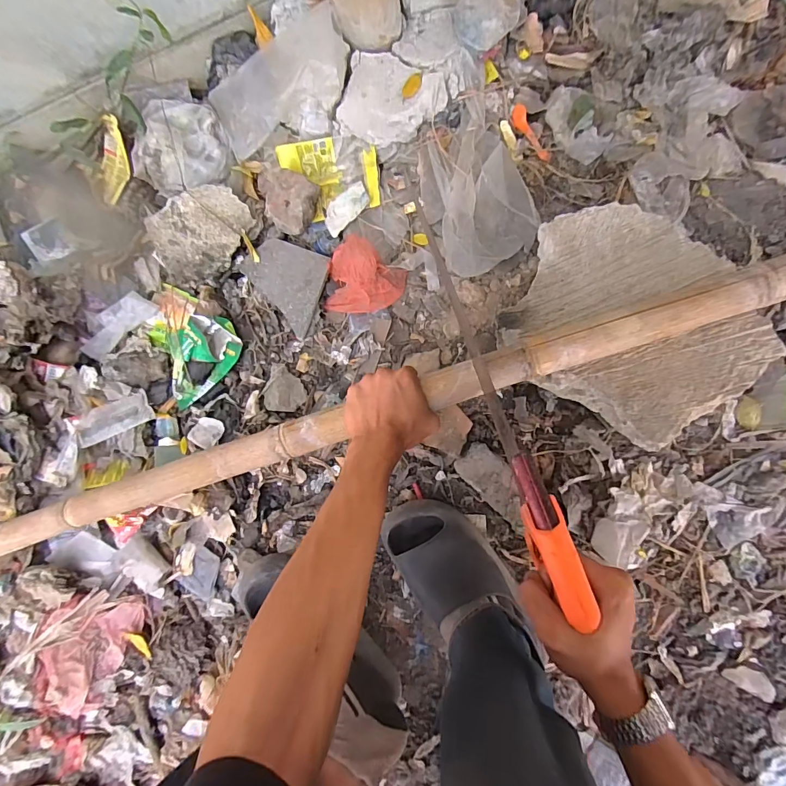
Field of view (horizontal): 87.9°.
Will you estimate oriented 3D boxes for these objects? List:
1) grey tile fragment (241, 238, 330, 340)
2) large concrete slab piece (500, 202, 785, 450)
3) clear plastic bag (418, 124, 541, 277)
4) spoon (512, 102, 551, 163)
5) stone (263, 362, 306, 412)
[{"bbox_3d":[-0.178,-0.175,0.639,0.138,0.016,0.121,25,93,5],"label":"grey tile fragment"},{"bbox_3d":[0.303,-0.087,0.507,0.311,0.052,0.245,34,94,4],"label":"large concrete slab piece"},{"bbox_3d":[0.115,-0.282,0.581,0.143,0.045,0.213,-24,89,6],"label":"clear plastic bag"},{"bbox_3d":[0.200,-0.375,0.589,0.022,0.010,0.088,-33,88,5],"label":"spoon"},{"bbox_3d":[-0.174,-0.002,0.637,0.062,0.026,0.074,-44,87,5],"label":"stone"}]

